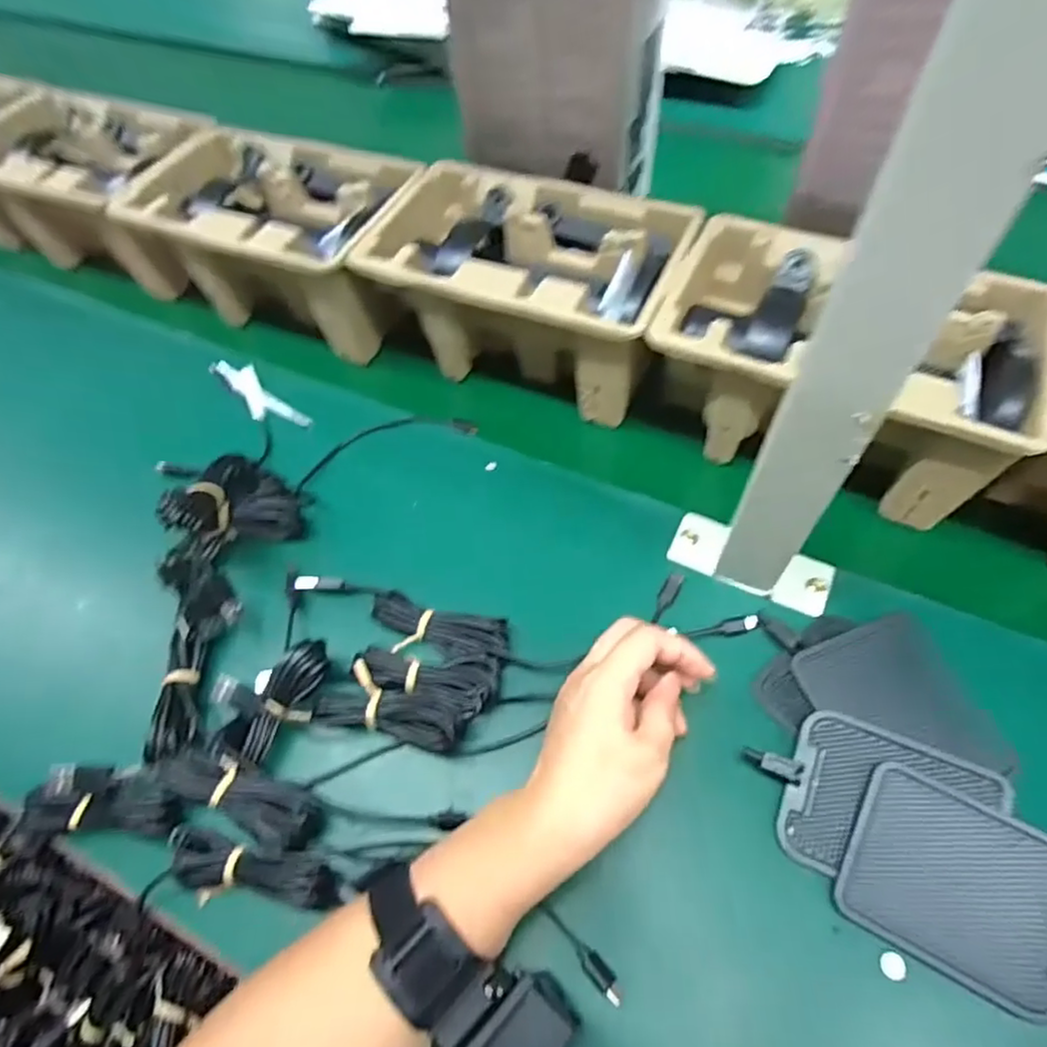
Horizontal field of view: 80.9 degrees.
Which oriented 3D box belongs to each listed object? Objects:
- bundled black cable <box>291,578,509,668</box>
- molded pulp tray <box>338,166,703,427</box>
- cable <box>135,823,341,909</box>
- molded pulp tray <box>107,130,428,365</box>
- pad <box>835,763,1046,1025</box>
[{"bbox_3d":[-0.080,0.062,0.394,0.145,0.019,0.032,12,55,12],"label":"bundled black cable"},{"bbox_3d":[0.004,-0.179,0.484,0.227,0.108,0.148,18,57,16],"label":"molded pulp tray"},{"bbox_3d":[-0.142,0.181,0.313,0.095,0.025,0.031,7,54,9],"label":"cable"},{"bbox_3d":[-0.205,-0.247,0.539,0.228,0.107,0.150,17,56,15],"label":"molded pulp tray"},{"bbox_3d":[0.219,0.178,0.297,0.112,0.004,0.080,23,75,20],"label":"pad"}]

